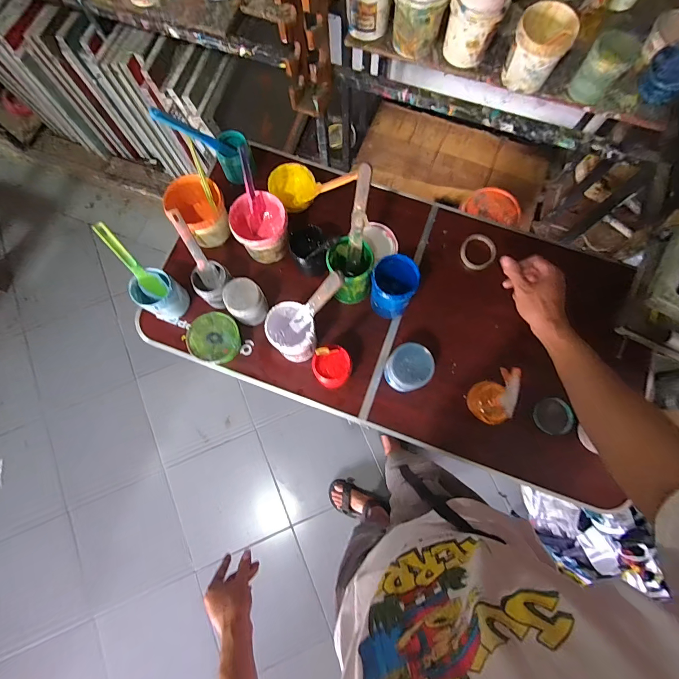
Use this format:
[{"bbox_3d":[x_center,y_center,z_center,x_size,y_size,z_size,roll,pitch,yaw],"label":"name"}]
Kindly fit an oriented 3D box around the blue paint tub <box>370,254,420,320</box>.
[{"bbox_3d":[0.118,-0.118,0.789,0.094,0.156,0.099,0,78,1],"label":"blue paint tub"}]

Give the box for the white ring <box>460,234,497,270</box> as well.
[{"bbox_3d":[0.350,-0.221,0.884,0.085,0.015,0.091,0,78,1],"label":"white ring"}]

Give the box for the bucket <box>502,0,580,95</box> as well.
[{"bbox_3d":[0.460,-0.679,0.816,0.121,0.133,0.125,28,80,7],"label":"bucket"}]

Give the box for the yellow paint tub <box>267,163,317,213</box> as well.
[{"bbox_3d":[-0.116,-0.378,0.875,0.109,0.067,0.110,0,78,1],"label":"yellow paint tub"}]

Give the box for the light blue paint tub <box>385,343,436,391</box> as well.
[{"bbox_3d":[0.149,0.065,0.767,0.090,0.112,0.091,0,78,1],"label":"light blue paint tub"}]

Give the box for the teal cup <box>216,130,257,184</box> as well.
[{"bbox_3d":[-0.259,-0.454,0.883,0.083,0.104,0.071,-22,78,-4],"label":"teal cup"}]

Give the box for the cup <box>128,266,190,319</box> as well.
[{"bbox_3d":[-0.412,-0.104,0.812,0.091,0.098,0.087,0,78,1],"label":"cup"}]

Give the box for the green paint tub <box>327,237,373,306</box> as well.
[{"bbox_3d":[0.023,-0.155,0.794,0.096,0.132,0.109,5,78,2],"label":"green paint tub"}]

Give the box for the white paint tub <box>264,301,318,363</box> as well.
[{"bbox_3d":[-0.101,-0.017,0.759,0.096,0.126,0.112,-21,78,-3],"label":"white paint tub"}]

